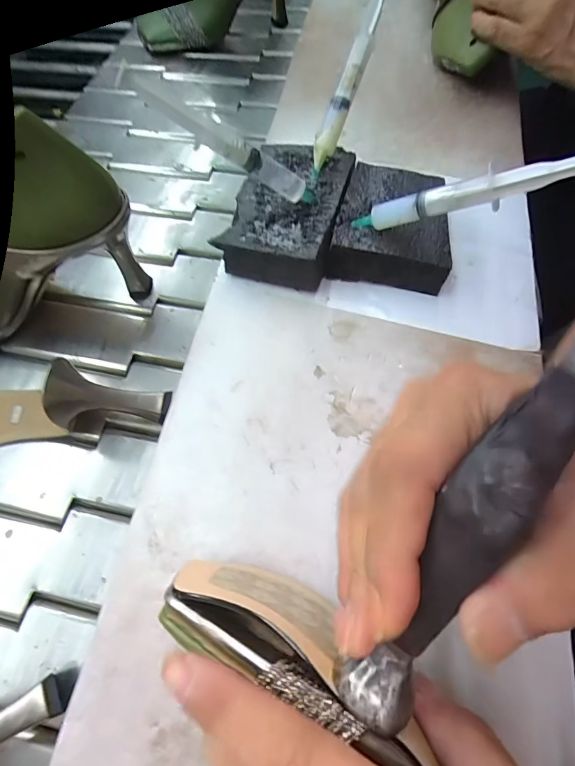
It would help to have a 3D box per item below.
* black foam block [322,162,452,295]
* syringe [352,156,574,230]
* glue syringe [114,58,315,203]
[{"bbox_3d":[0.078,-0.124,0.320,0.086,0.036,0.103,5,64,3],"label":"black foam block"},{"bbox_3d":[0.106,-0.118,0.257,0.138,0.021,0.013,2,58,40],"label":"syringe"},{"bbox_3d":[-0.039,-0.161,0.271,0.145,0.019,0.016,19,59,-30],"label":"glue syringe"}]

